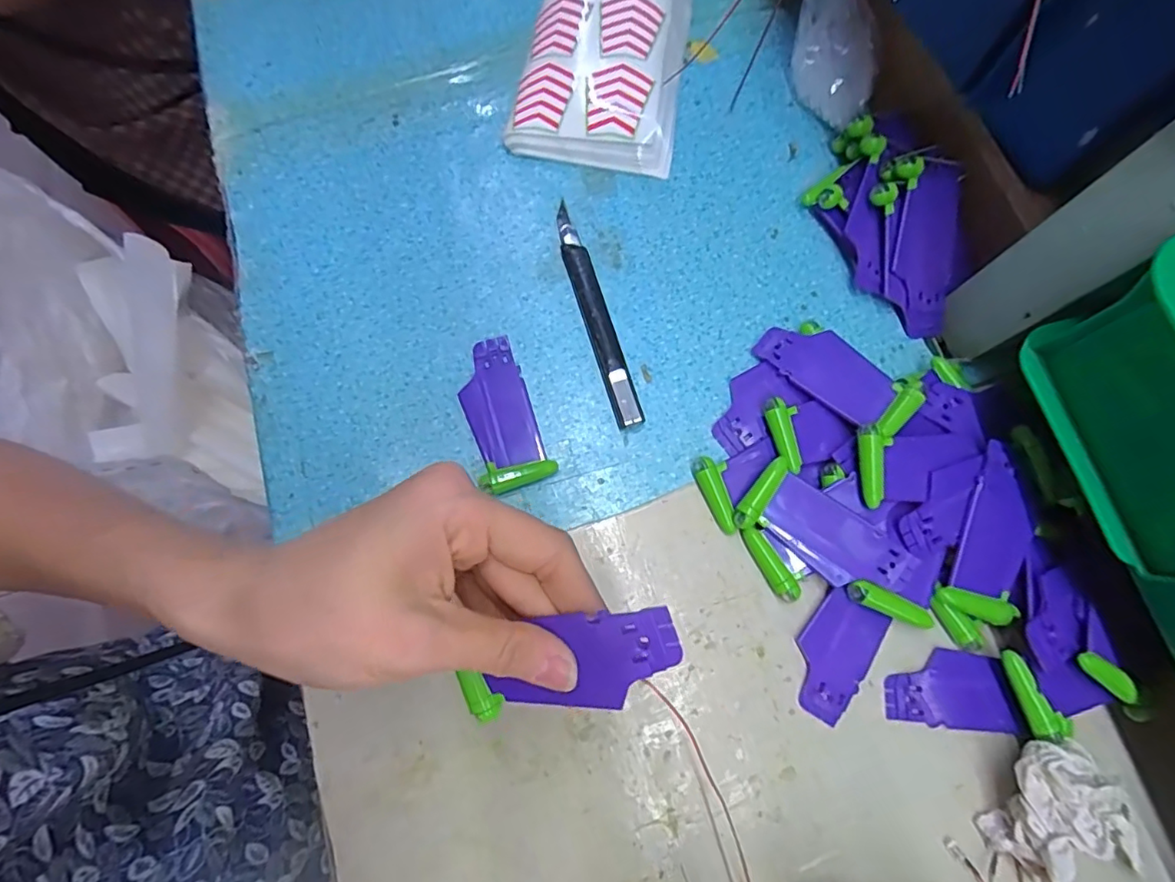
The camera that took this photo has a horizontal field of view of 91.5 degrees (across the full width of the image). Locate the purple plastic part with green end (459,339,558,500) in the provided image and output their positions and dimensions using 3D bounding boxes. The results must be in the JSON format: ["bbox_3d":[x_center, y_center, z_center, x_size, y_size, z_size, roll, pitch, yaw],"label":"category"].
[{"bbox_3d":[-0.052,-0.015,0.332,0.041,0.007,0.087,-22,76,-5],"label":"purple plastic part with green end"}]

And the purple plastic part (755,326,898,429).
[{"bbox_3d":[0.137,-0.043,0.329,0.037,0.004,0.077,-45,69,-6],"label":"purple plastic part"}]

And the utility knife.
[{"bbox_3d":[0.004,-0.078,0.346,0.016,0.012,0.147,-16,76,-4],"label":"utility knife"}]

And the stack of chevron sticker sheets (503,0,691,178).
[{"bbox_3d":[0.016,-0.289,0.386,0.103,0.037,0.217,8,76,2],"label":"stack of chevron sticker sheets"}]

